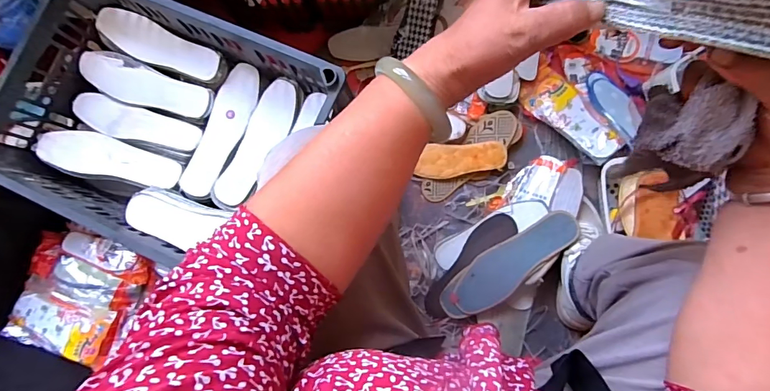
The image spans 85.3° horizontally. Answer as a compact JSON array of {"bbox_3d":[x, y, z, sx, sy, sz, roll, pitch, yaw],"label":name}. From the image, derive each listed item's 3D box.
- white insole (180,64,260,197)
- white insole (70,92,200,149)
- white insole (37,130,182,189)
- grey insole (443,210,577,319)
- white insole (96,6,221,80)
[{"bbox_3d":[-0.271,-0.108,0.696,0.066,0.008,0.228,22,88,6],"label":"white insole"},{"bbox_3d":[-0.424,-0.121,0.718,0.222,0.023,0.060,17,87,6],"label":"white insole"},{"bbox_3d":[-0.456,-0.061,0.696,0.232,0.025,0.071,11,87,5],"label":"white insole"},{"bbox_3d":[0.220,0.125,0.758,0.272,0.012,0.087,-45,74,8],"label":"grey insole"},{"bbox_3d":[-0.380,-0.250,0.704,0.219,0.035,0.062,26,88,6],"label":"white insole"}]

